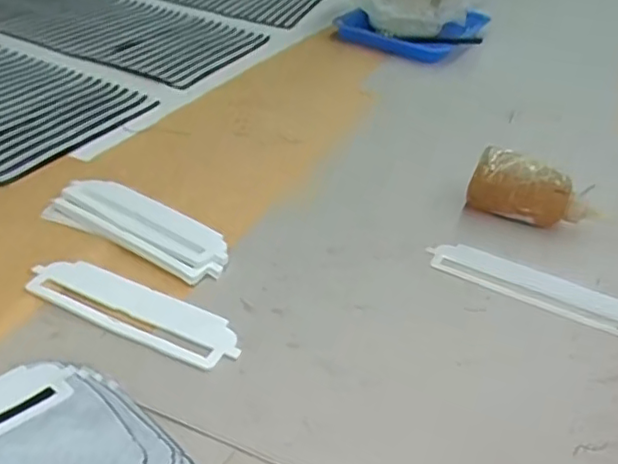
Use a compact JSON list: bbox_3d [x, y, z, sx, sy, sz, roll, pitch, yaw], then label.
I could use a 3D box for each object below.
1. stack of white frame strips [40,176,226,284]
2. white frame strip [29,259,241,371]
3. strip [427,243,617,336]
[{"bbox_3d":[-0.158,-0.007,0.580,0.192,0.014,0.069,21,37,19],"label":"stack of white frame strips"},{"bbox_3d":[-0.141,0.061,0.496,0.188,0.004,0.054,20,37,17],"label":"white frame strip"},{"bbox_3d":[0.208,0.050,0.570,0.188,0.009,0.052,24,38,23],"label":"strip"}]

